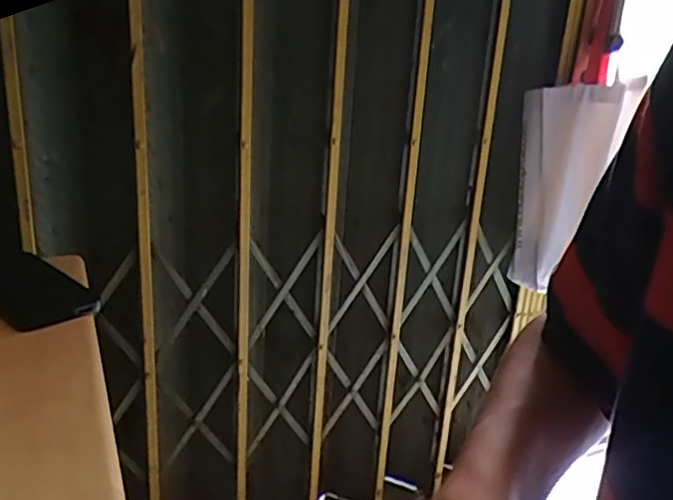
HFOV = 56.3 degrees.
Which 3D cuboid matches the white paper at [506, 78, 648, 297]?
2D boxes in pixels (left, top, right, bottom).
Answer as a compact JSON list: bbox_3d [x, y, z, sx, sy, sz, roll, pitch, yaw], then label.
[{"bbox_3d":[0.430,-0.119,1.192,0.190,0.369,0.077,7,20,9],"label":"white paper"}]

